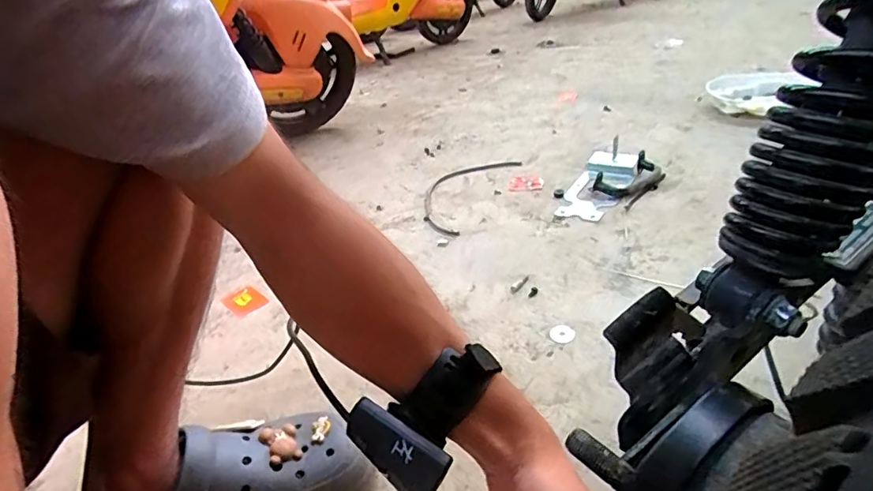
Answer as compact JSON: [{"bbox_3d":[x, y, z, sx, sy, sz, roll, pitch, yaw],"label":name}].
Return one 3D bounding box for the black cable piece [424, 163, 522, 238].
[{"bbox_3d":[0.045,-0.107,1.034,0.148,0.011,0.321,10,33,27],"label":"black cable piece"}]

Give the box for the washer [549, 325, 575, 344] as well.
[{"bbox_3d":[0.160,0.112,0.646,0.030,0.005,0.034,-27,36,-17],"label":"washer"}]

